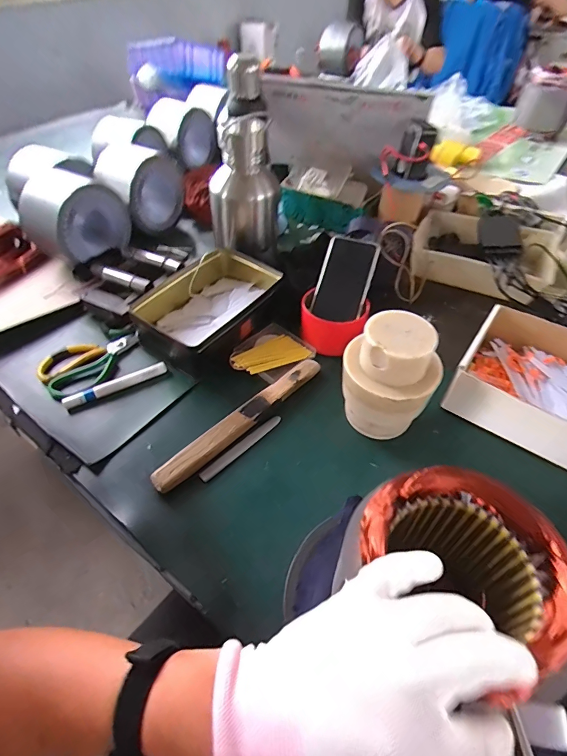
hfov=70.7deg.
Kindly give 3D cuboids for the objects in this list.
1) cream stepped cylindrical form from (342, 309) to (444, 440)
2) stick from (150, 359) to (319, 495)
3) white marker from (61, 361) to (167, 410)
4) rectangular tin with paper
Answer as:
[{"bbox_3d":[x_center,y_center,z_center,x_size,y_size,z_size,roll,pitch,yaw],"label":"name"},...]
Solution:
[{"bbox_3d":[0.123,0.006,0.491,0.099,0.152,0.109,-28,54,-21],"label":"cream stepped cylindrical form"},{"bbox_3d":[-0.051,0.049,0.522,0.028,0.023,0.271,35,60,27],"label":"stick"},{"bbox_3d":[-0.238,0.008,0.569,0.142,0.012,0.016,-23,52,-19],"label":"white marker"},{"bbox_3d":[-0.111,-0.118,0.639,0.156,0.057,0.233,30,56,25],"label":"rectangular tin with paper"}]

